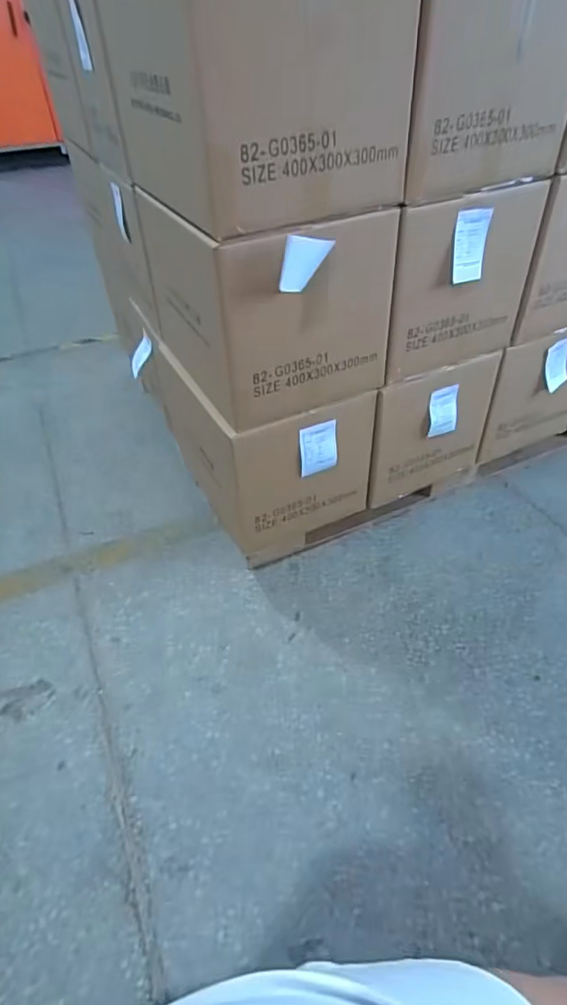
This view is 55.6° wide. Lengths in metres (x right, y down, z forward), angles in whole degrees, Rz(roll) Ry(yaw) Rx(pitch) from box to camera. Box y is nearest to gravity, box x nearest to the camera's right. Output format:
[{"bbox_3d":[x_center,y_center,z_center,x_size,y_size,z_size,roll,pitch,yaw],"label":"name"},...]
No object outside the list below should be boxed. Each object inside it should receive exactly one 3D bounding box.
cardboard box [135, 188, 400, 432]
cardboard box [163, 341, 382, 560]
[{"bbox_3d":[-0.041,-0.375,0.969,0.303,0.292,0.424,-23,46,-21],"label":"cardboard box"},{"bbox_3d":[-0.054,-0.175,1.203,0.307,0.309,0.455,-19,44,-17],"label":"cardboard box"}]

